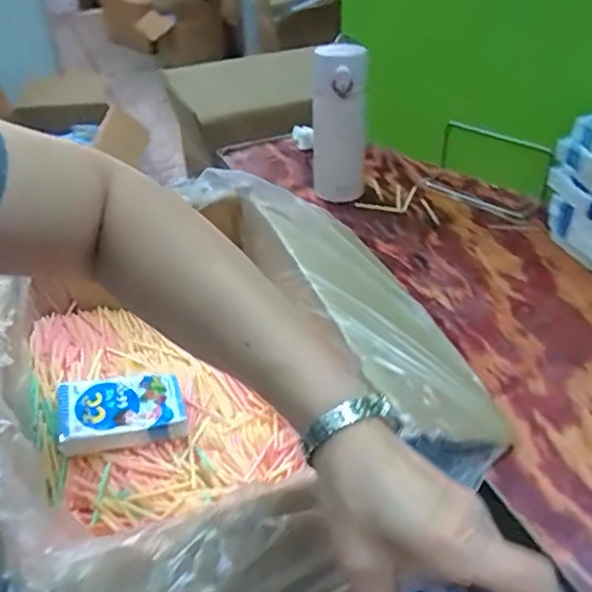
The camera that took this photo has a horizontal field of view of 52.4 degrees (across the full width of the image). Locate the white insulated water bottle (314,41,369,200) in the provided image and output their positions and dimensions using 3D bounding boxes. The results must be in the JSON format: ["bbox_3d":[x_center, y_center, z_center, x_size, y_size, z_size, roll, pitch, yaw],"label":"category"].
[{"bbox_3d":[0.055,-0.215,0.766,0.066,0.195,0.079,0,38,3],"label":"white insulated water bottle"}]

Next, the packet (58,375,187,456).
[{"bbox_3d":[-0.159,0.104,0.548,0.107,0.023,0.071,-4,42,-19],"label":"packet"}]

